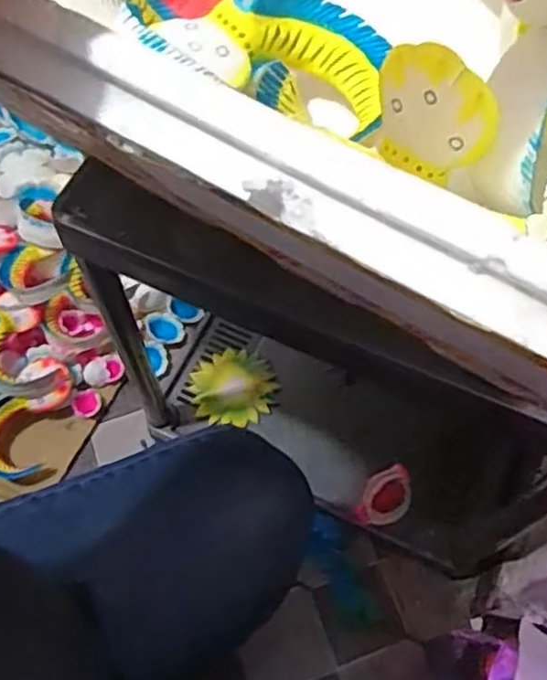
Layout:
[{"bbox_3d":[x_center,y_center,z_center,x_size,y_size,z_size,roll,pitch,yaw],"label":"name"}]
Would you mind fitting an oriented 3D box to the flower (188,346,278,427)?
[{"bbox_3d":[-0.060,0.067,1.012,0.116,0.012,0.111,4,63,3],"label":"flower"}]

